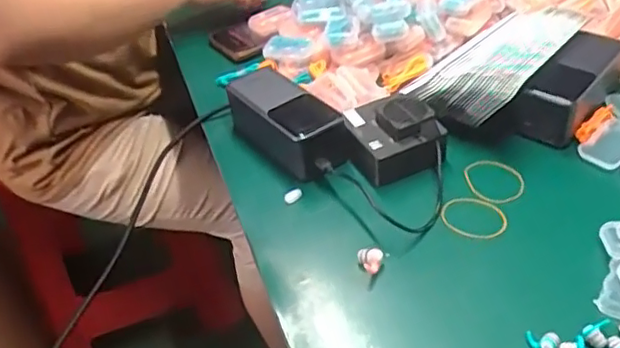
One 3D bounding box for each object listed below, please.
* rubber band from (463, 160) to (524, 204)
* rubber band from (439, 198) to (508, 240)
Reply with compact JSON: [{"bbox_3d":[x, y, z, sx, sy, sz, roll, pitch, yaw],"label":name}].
[{"bbox_3d":[0.155,0.006,0.502,0.045,0.004,0.053,-8,40,-1],"label":"rubber band"},{"bbox_3d":[0.130,0.034,0.472,0.050,0.005,0.042,14,49,17],"label":"rubber band"}]

